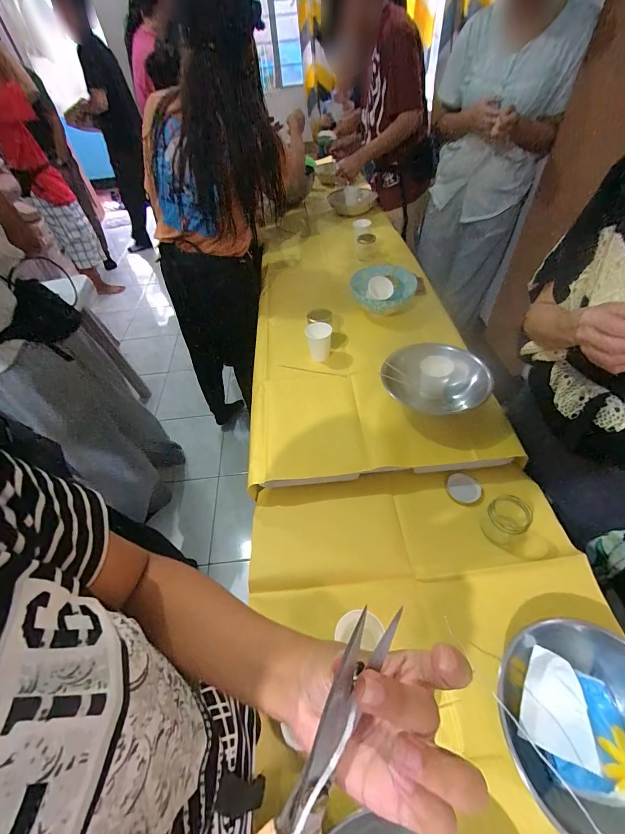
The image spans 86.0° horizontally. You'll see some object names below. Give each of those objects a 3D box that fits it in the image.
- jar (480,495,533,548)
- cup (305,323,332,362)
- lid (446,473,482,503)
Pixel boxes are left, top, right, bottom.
[{"bbox_3d":[0.364,0.196,0.633,0.061,0.084,0.066,-3,50,4],"label":"jar"},{"bbox_3d":[0.020,-0.210,0.945,0.071,0.094,0.068,-8,50,-1],"label":"cup"},{"bbox_3d":[0.325,0.153,0.720,0.068,0.011,0.063,-3,50,4],"label":"lid"}]

